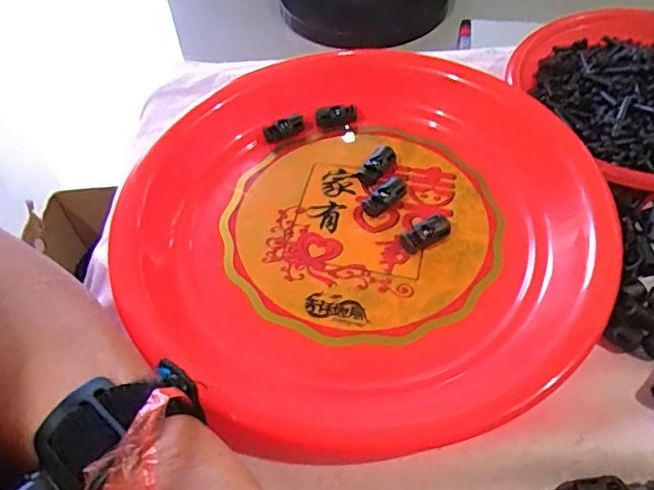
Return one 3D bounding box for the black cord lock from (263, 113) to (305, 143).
[{"bbox_3d":[-0.028,-0.076,0.369,0.027,0.006,0.013,-20,98,-9],"label":"black cord lock"}]

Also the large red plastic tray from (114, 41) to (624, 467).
[{"bbox_3d":[0.023,-0.019,0.314,0.247,0.026,0.258,34,63,26],"label":"large red plastic tray"}]

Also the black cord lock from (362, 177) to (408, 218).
[{"bbox_3d":[0.034,-0.027,0.327,0.030,0.008,0.013,-37,59,-21],"label":"black cord lock"}]

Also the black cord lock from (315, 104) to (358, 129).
[{"bbox_3d":[0.006,-0.085,0.372,0.027,0.010,0.009,-15,54,-6],"label":"black cord lock"}]

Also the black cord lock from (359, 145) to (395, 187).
[{"bbox_3d":[0.031,-0.047,0.340,0.013,0.011,0.030,31,62,25],"label":"black cord lock"}]

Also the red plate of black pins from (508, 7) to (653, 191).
[{"bbox_3d":[0.207,-0.098,0.358,0.139,0.033,0.159,-14,53,-6],"label":"red plate of black pins"}]

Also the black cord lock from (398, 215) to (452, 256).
[{"bbox_3d":[0.054,-0.006,0.309,0.028,0.010,0.013,-29,56,-16],"label":"black cord lock"}]

